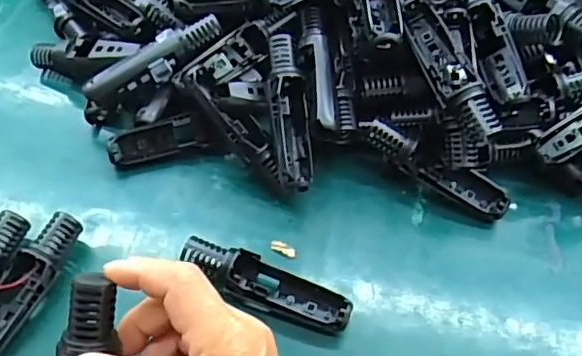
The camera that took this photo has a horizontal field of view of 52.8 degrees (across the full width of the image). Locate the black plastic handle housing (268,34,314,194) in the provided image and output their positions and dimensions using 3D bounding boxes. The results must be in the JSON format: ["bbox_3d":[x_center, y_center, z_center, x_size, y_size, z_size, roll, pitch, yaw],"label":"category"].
[{"bbox_3d":[0.000,-0.052,0.449,0.028,0.018,0.121,-6,82,-8],"label":"black plastic handle housing"}]

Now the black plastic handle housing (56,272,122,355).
[{"bbox_3d":[-0.107,0.108,0.306,0.024,0.117,0.021,4,8,0],"label":"black plastic handle housing"}]

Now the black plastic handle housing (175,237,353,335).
[{"bbox_3d":[-0.017,0.073,0.405,0.119,0.031,0.031,17,53,10],"label":"black plastic handle housing"}]

